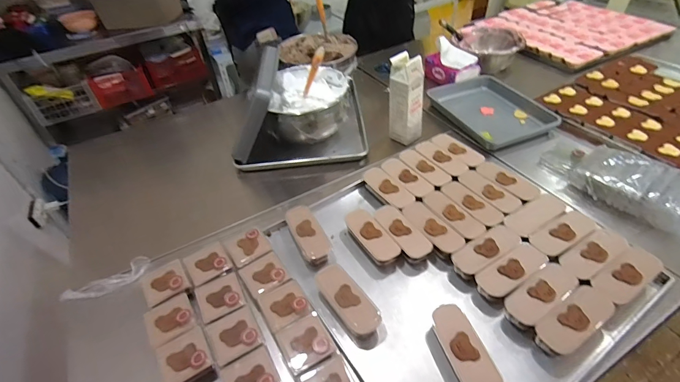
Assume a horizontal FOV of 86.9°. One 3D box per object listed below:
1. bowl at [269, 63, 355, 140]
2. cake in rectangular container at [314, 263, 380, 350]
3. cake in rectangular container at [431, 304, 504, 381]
[{"bbox_3d":[-0.084,-0.275,1.110,0.228,0.152,0.267,-1,43,5],"label":"bowl"},{"bbox_3d":[0.020,0.219,0.699,0.070,0.049,0.173,-23,52,-28],"label":"cake in rectangular container"},{"bbox_3d":[0.212,0.276,0.620,0.062,0.045,0.149,-16,44,-11],"label":"cake in rectangular container"}]

